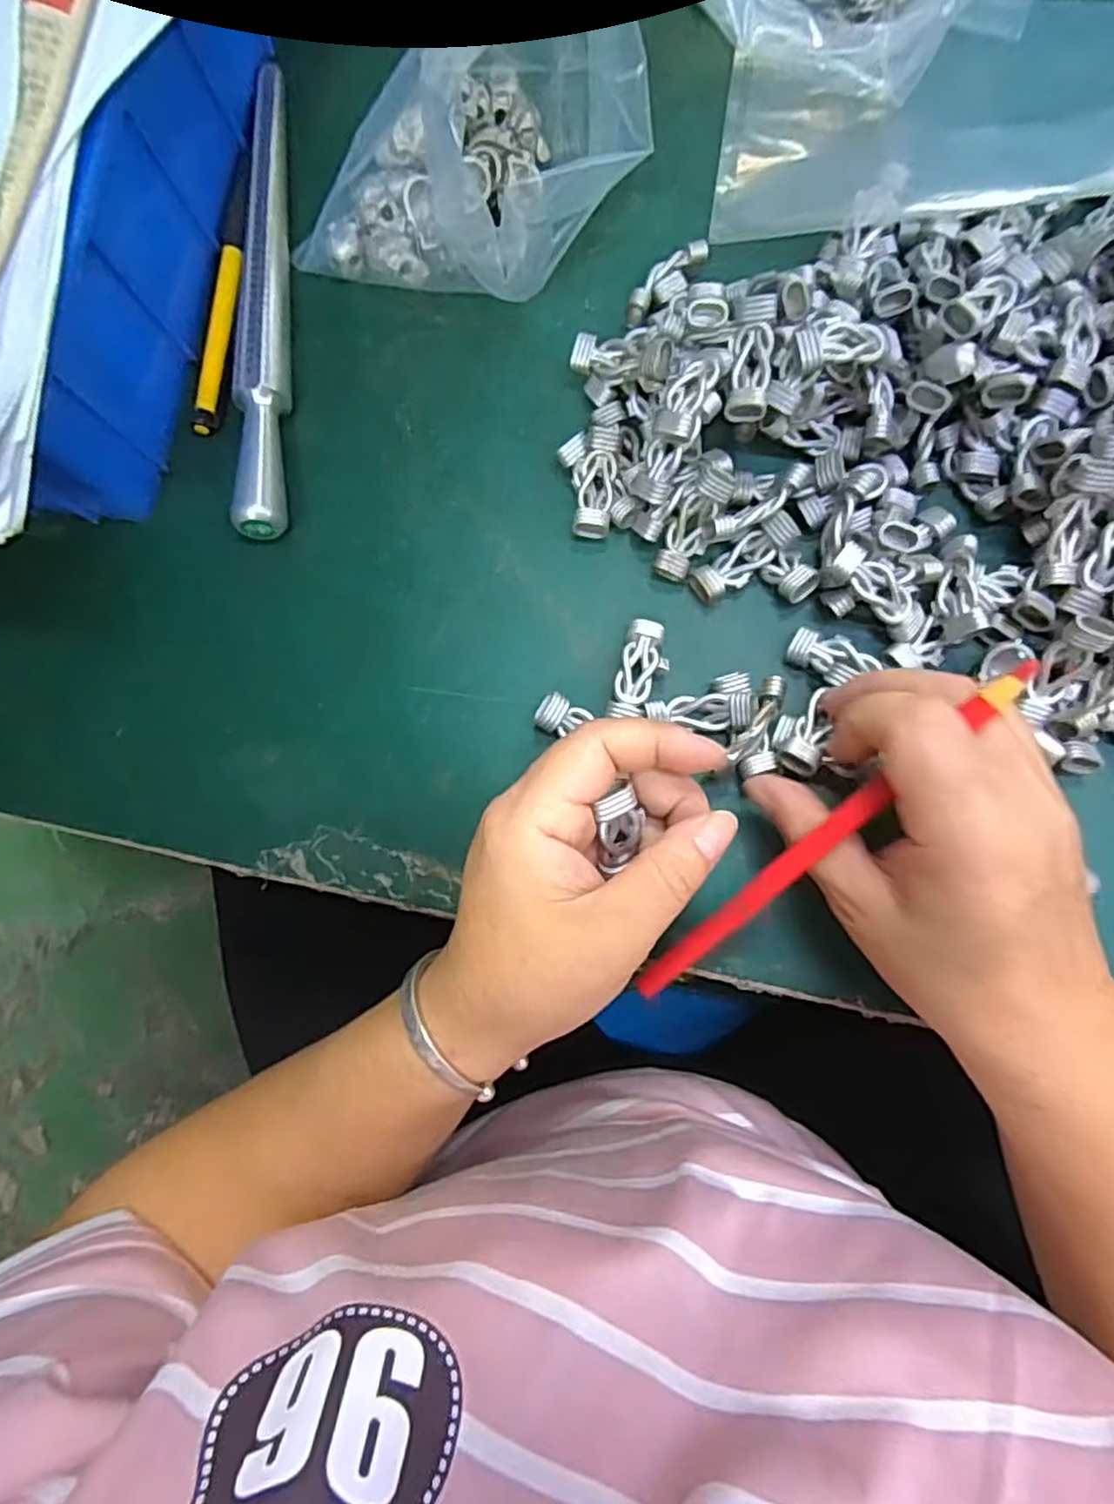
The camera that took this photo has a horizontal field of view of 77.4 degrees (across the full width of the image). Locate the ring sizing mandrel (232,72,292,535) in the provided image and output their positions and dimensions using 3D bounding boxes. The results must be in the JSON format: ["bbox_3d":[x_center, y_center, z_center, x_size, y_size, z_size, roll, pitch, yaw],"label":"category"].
[{"bbox_3d":[-0.131,-0.206,0.313,0.019,0.022,0.231,-4,82,4],"label":"ring sizing mandrel"}]

